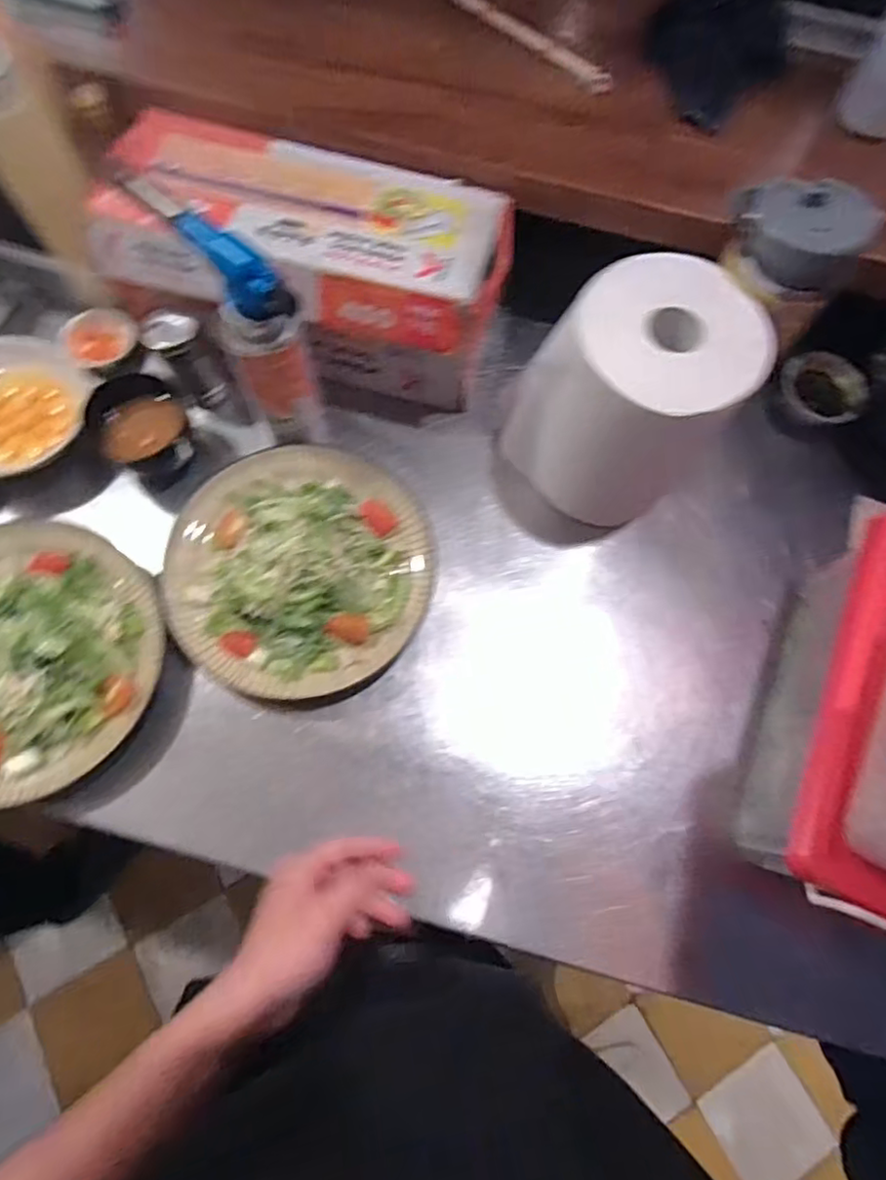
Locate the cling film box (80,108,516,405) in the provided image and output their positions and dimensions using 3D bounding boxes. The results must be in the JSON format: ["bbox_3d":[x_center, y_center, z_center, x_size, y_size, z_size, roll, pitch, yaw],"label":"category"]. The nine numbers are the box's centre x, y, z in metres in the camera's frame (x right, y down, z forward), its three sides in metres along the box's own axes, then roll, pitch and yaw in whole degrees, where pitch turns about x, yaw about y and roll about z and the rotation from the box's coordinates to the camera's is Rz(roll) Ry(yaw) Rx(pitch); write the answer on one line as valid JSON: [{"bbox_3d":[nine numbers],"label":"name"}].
[{"bbox_3d":[-0.132,-0.311,0.606,0.371,0.134,0.165,15,72,3],"label":"cling film box"}]

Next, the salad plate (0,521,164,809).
[{"bbox_3d":[-0.379,0.054,0.532,0.246,0.063,0.232,1,72,-2],"label":"salad plate"}]

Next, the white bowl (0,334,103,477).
[{"bbox_3d":[-0.429,-0.179,0.609,0.140,0.041,0.145,31,74,8],"label":"white bowl"}]

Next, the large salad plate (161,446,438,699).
[{"bbox_3d":[-0.131,-0.026,0.567,0.235,0.064,0.233,1,72,-2],"label":"large salad plate"}]

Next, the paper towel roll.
[{"bbox_3d":[0.163,-0.162,0.554,0.133,0.211,0.138,1,72,-2],"label":"paper towel roll"}]

